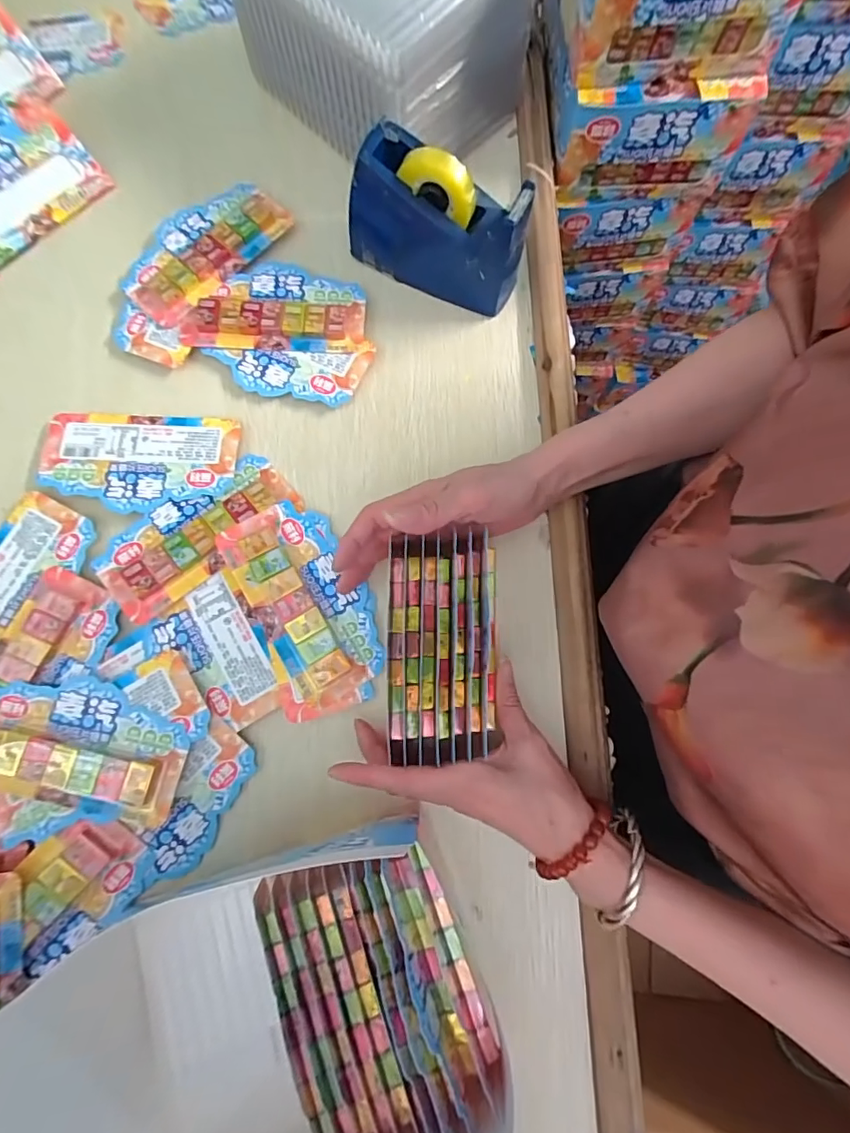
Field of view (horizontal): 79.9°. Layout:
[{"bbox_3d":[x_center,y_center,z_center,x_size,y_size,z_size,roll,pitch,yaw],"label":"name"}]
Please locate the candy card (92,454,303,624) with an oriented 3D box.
[{"bbox_3d":[-0.167,-0.027,0.373,0.145,0.012,0.068,-37,81,-9],"label":"candy card"}]

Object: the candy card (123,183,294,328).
[{"bbox_3d":[-0.187,-0.269,0.423,0.079,0.014,0.145,43,80,7],"label":"candy card"}]

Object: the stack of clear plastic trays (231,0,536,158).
[{"bbox_3d":[-0.039,-0.442,0.410,0.201,0.124,0.156,43,80,8],"label":"stack of clear plastic trays"}]

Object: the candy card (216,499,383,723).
[{"bbox_3d":[-0.085,0.026,0.362,0.083,0.014,0.153,-25,79,-7],"label":"candy card"}]

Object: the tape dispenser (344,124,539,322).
[{"bbox_3d":[0.009,-0.265,0.390,0.138,0.090,0.054,26,78,4],"label":"tape dispenser"}]

